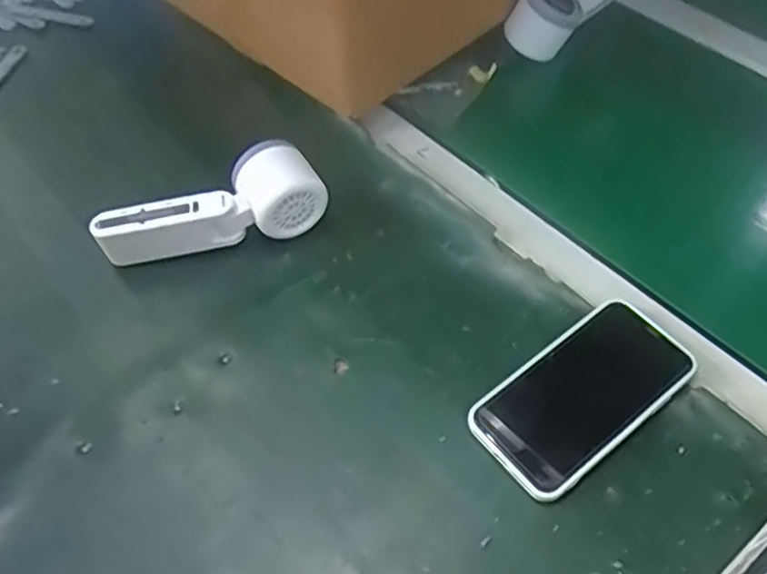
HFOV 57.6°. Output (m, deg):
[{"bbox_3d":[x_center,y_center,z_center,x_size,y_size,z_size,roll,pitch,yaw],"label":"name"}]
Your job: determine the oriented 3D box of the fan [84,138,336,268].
[{"bbox_3d":[-0.125,-0.054,0.508,0.159,0.062,0.052,-23,56,-15],"label":"fan"}]

